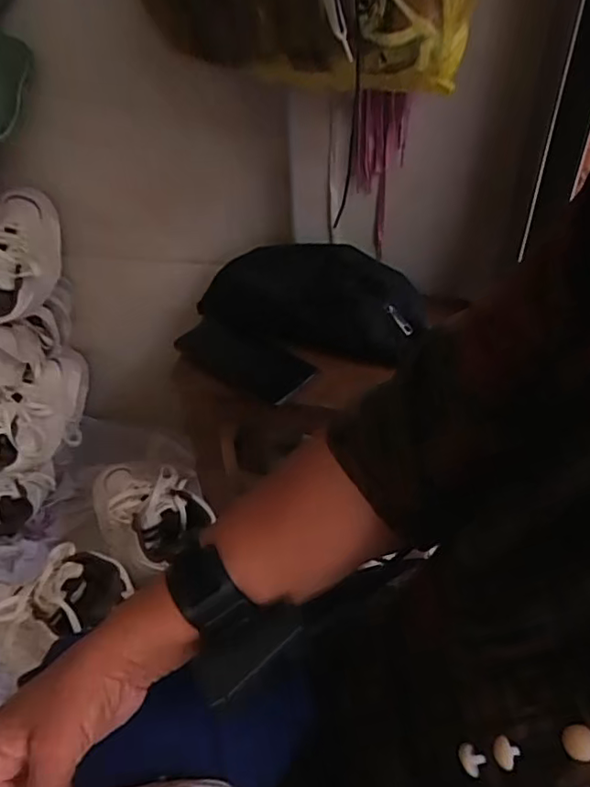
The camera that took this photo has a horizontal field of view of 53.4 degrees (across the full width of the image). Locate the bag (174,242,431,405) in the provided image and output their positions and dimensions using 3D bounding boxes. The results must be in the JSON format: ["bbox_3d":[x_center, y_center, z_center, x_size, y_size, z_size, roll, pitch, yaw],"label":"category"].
[{"bbox_3d":[0.004,-0.089,0.685,0.270,0.079,0.198,-12,43,-10],"label":"bag"}]

